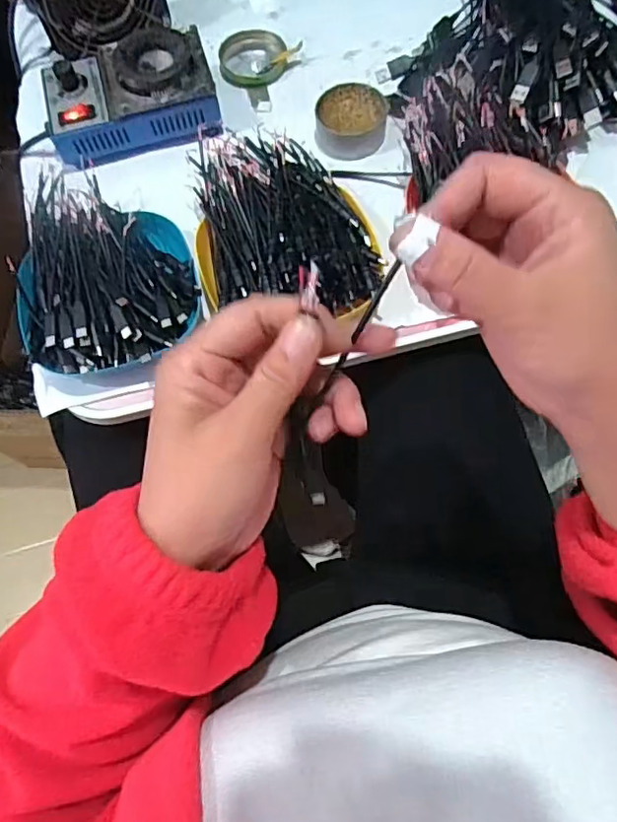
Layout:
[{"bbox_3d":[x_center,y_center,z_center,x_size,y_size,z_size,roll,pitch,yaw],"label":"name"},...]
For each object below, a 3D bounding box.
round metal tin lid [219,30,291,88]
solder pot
[{"bbox_3d":[-0.054,-0.347,0.564,0.066,0.012,0.065,-1,70,3],"label":"round metal tin lid"},{"bbox_3d":[-0.160,-0.286,0.511,0.147,0.045,0.100,-15,70,-3],"label":"solder pot"}]

